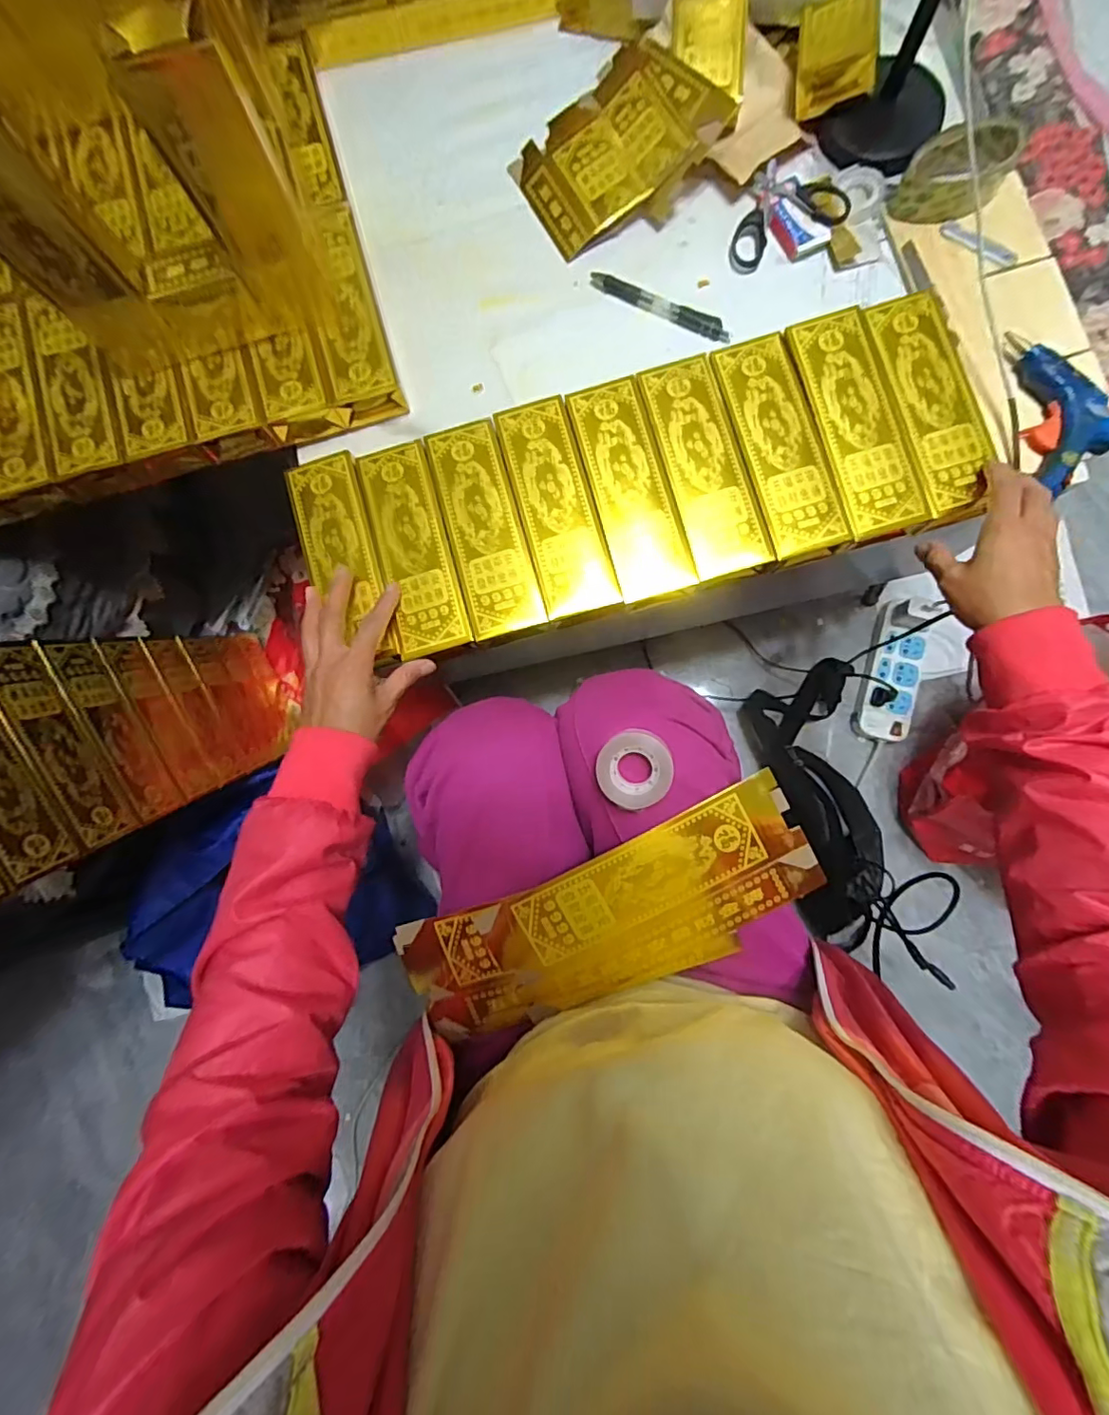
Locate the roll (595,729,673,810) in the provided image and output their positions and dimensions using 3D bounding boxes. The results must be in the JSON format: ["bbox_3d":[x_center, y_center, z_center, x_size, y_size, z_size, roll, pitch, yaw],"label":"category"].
[{"bbox_3d":[0.057,0.044,0.391,0.052,0.015,0.054,1,91,4],"label":"roll"}]

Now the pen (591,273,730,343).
[{"bbox_3d":[0.101,-0.385,0.525,0.144,0.009,0.019,27,88,7],"label":"pen"}]

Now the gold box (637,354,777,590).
[{"bbox_3d":[0.131,-0.207,0.487,0.068,0.033,0.194,-18,84,3],"label":"gold box"}]

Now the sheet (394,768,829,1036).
[{"bbox_3d":[0.039,0.166,0.424,0.327,0.045,0.113,-25,83,3],"label":"sheet"}]

